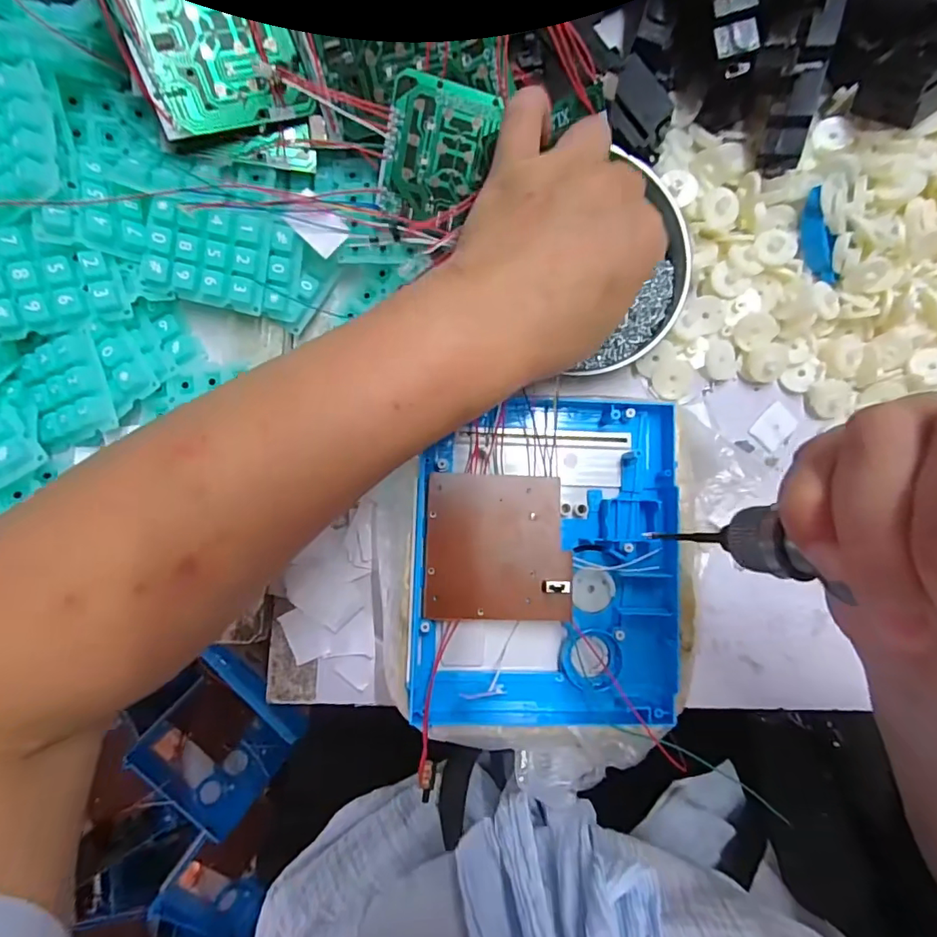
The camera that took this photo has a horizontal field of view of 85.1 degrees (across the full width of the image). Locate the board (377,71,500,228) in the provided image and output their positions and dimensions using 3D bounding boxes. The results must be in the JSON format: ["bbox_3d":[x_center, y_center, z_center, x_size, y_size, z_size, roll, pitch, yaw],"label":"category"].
[{"bbox_3d":[-0.015,-0.159,0.260,0.053,0.004,0.061,11,115,-9],"label":"board"}]

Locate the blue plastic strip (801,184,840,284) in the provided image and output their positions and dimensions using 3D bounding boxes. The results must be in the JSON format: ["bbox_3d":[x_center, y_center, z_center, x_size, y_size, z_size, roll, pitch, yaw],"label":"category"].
[{"bbox_3d":[0.207,-0.136,0.303,0.009,0.015,0.054,-28,111,-5],"label":"blue plastic strip"}]

